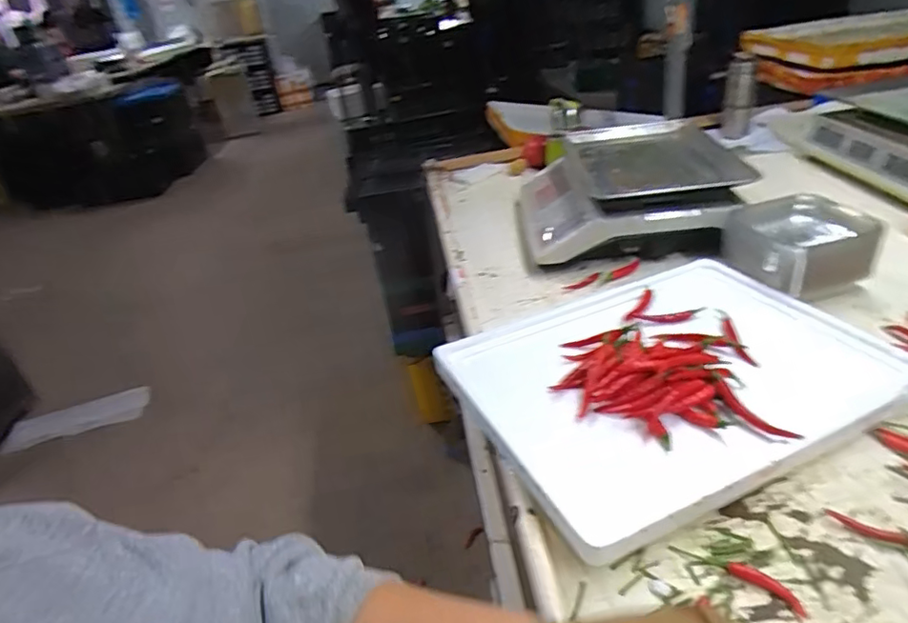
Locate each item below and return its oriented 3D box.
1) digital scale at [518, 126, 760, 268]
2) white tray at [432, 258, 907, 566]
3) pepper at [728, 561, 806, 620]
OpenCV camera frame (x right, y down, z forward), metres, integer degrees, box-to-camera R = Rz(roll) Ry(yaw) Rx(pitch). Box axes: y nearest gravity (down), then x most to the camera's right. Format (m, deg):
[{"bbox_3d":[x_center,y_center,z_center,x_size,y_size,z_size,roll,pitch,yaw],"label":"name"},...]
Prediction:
[{"bbox_3d":[0.265,-0.200,0.927,0.311,0.093,0.331,-6,32,4],"label":"digital scale"},{"bbox_3d":[0.220,0.061,0.602,0.414,0.051,0.299,-19,34,-20],"label":"white tray"},{"bbox_3d":[0.228,0.200,0.421,0.017,0.008,0.054,-31,39,-34],"label":"pepper"}]

